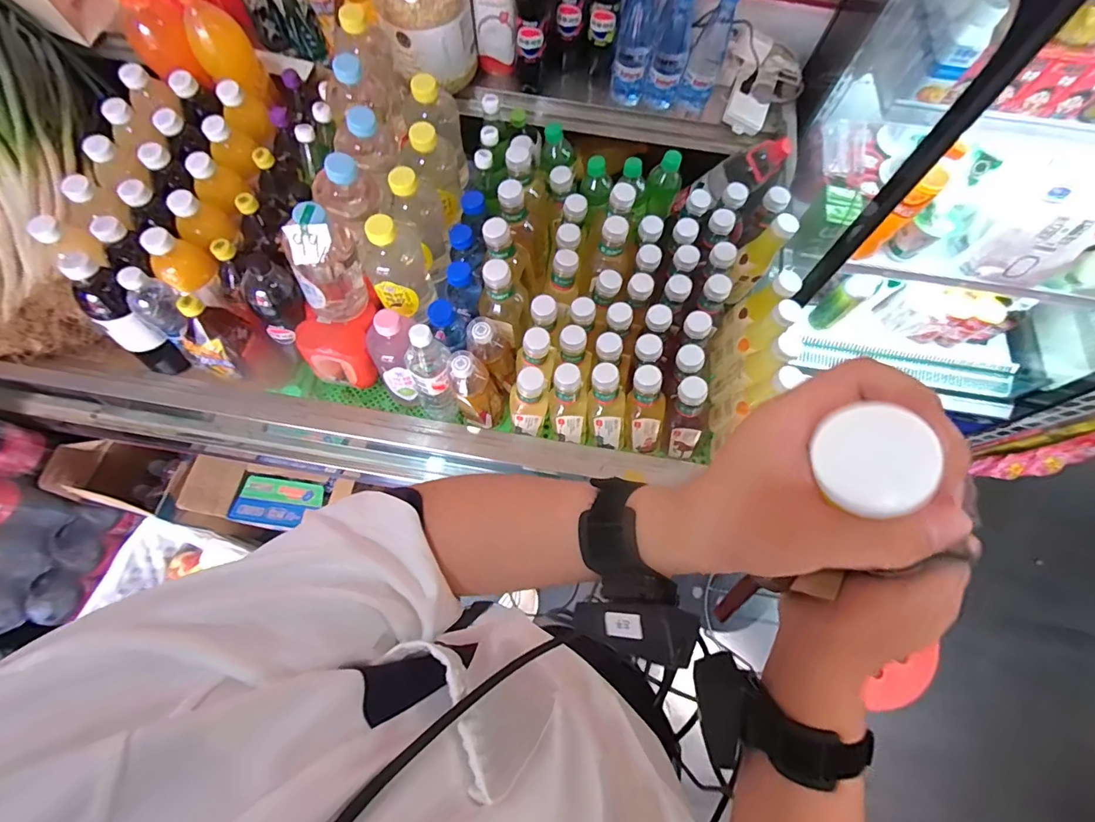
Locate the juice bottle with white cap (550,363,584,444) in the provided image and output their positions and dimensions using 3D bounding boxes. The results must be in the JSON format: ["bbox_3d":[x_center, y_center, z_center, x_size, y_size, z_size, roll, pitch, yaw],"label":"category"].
[{"bbox_3d":[0.036,-0.006,0.775,0.058,0.178,0.070,3,71,-1],"label":"juice bottle with white cap"}]

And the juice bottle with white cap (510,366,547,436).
[{"bbox_3d":[-0.033,-0.013,0.766,0.053,0.173,0.056,4,71,-1],"label":"juice bottle with white cap"}]

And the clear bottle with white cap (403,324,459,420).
[{"bbox_3d":[-0.192,-0.057,0.782,0.072,0.232,0.079,-17,72,-8],"label":"clear bottle with white cap"}]

